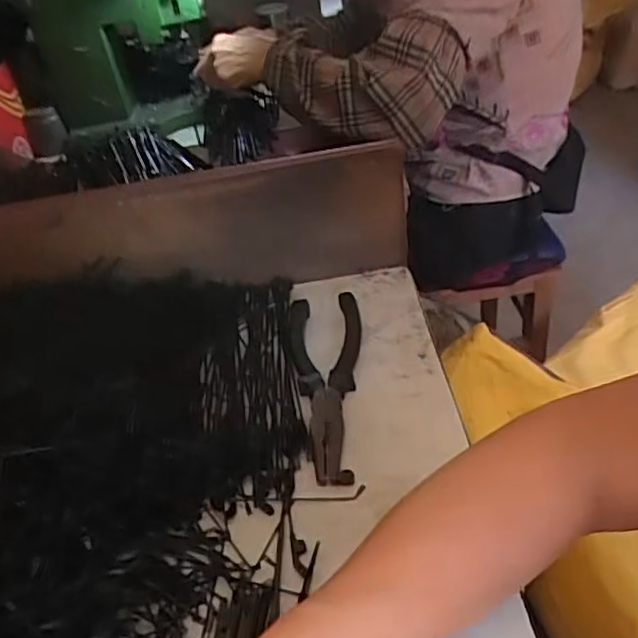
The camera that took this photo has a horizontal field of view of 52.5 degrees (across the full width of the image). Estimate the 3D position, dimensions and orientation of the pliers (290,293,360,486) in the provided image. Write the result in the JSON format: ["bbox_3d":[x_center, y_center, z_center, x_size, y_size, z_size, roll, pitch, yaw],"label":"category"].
[{"bbox_3d":[0.010,0.039,0.481,0.055,0.019,0.186,-9,36,0],"label":"pliers"}]

